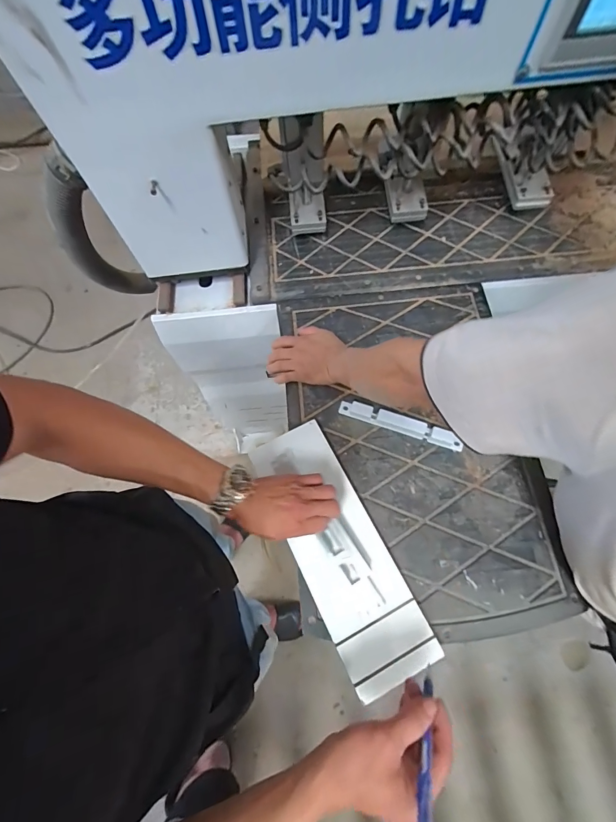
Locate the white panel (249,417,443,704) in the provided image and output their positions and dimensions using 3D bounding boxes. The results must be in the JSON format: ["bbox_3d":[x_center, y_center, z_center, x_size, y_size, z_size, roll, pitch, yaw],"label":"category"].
[{"bbox_3d":[0.043,0.193,0.527,0.129,0.034,0.369,-24,71,-6],"label":"white panel"}]

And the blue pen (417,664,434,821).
[{"bbox_3d":[0.112,0.311,0.336,0.010,0.010,0.139,19,28,10],"label":"blue pen"}]

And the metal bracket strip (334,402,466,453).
[{"bbox_3d":[0.154,0.022,0.597,0.207,0.020,0.025,18,71,10],"label":"metal bracket strip"}]

